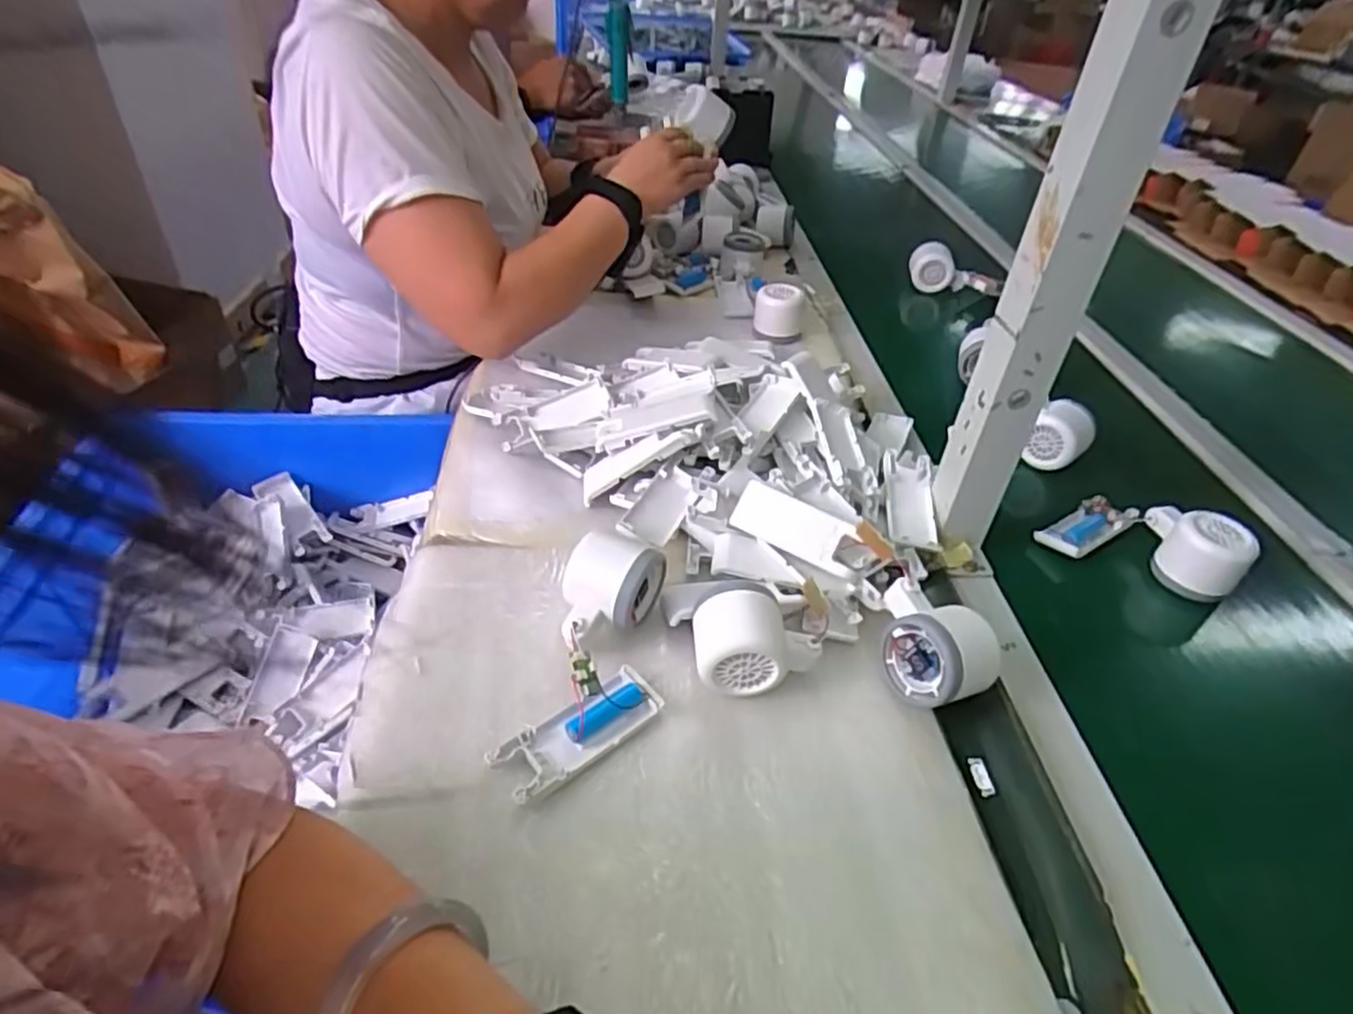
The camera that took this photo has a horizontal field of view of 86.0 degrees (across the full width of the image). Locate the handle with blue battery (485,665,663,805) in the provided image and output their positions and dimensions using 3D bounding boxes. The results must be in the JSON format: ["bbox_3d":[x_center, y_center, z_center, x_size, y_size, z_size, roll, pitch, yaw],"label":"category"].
[{"bbox_3d":[-0.058,0.131,0.433,0.101,0.028,0.037,-25,47,-35],"label":"handle with blue battery"}]

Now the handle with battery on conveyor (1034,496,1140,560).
[{"bbox_3d":[0.360,0.017,0.639,0.101,0.019,0.039,-20,44,-31],"label":"handle with battery on conveyor"}]

